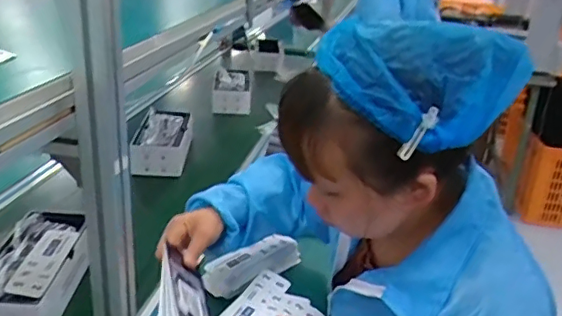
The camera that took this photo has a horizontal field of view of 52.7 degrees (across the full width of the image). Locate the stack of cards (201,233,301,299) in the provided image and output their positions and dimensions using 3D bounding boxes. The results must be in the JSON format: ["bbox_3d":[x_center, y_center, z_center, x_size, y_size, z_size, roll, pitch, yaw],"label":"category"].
[{"bbox_3d":[-0.047,0.181,0.989,0.069,0.040,0.190,23,31,37],"label":"stack of cards"}]

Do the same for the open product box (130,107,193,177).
[{"bbox_3d":[-0.287,-0.043,1.399,0.128,0.080,0.243,1,25,-4],"label":"open product box"}]

